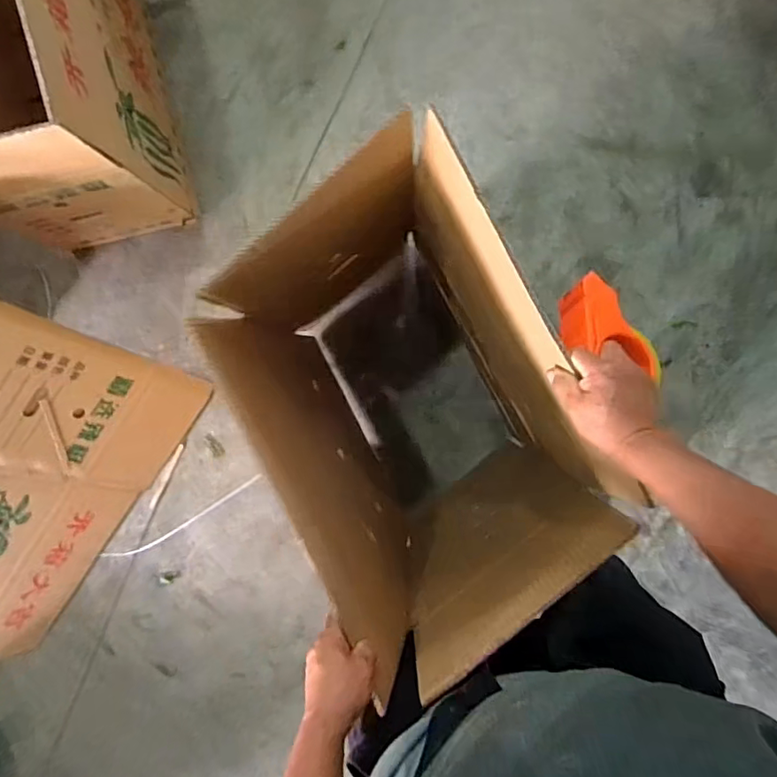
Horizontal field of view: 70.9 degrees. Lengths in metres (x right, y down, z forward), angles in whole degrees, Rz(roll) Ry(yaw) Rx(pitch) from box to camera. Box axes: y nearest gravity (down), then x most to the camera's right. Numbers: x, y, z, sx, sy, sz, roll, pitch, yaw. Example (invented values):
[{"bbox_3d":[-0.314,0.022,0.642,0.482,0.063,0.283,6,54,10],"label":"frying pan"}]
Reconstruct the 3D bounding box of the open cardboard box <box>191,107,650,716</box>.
[{"bbox_3d":[0.013,0.000,0.975,0.393,0.744,0.590,-29,93,3],"label":"open cardboard box"}]

